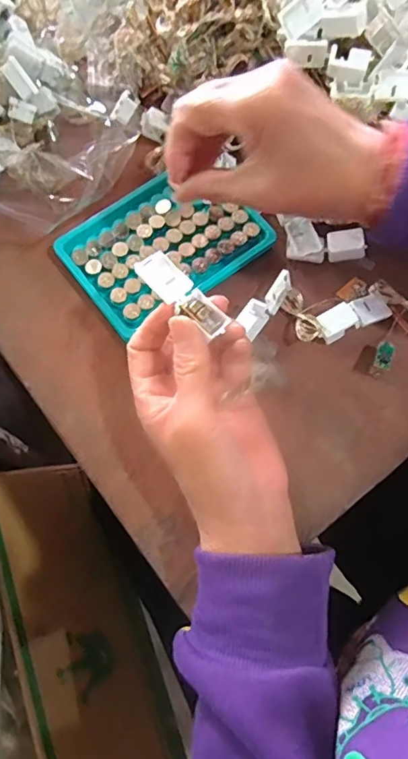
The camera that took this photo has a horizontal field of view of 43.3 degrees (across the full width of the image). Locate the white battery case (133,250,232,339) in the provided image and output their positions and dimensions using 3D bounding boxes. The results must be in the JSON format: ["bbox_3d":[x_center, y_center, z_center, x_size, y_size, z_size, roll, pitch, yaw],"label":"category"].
[{"bbox_3d":[-0.011,-0.046,0.276,0.056,0.010,0.020,41,76,3],"label":"white battery case"}]

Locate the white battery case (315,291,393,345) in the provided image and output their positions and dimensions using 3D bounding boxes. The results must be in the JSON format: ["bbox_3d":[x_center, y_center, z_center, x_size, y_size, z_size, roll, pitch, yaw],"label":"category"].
[{"bbox_3d":[0.102,-0.043,0.350,0.055,0.015,0.020,-23,73,-21],"label":"white battery case"}]

